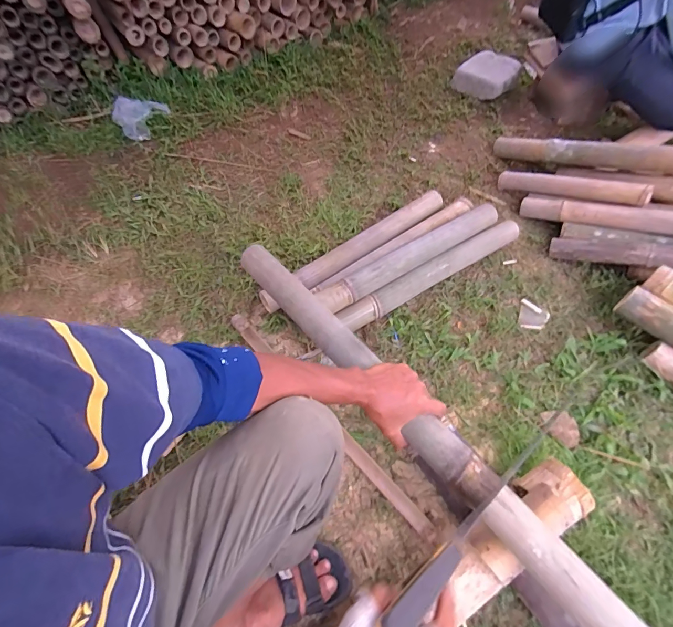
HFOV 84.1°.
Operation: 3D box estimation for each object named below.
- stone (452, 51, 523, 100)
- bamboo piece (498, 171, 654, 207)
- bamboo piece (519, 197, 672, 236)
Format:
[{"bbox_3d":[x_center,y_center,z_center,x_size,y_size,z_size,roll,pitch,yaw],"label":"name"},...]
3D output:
[{"bbox_3d":[0.620,-0.977,1.530,0.230,0.099,0.198,34,62,20],"label":"stone"},{"bbox_3d":[0.663,-0.366,1.080,0.059,0.044,0.401,-40,42,-20],"label":"bamboo piece"},{"bbox_3d":[0.714,-0.267,1.014,0.407,0.050,0.057,22,60,39],"label":"bamboo piece"}]

